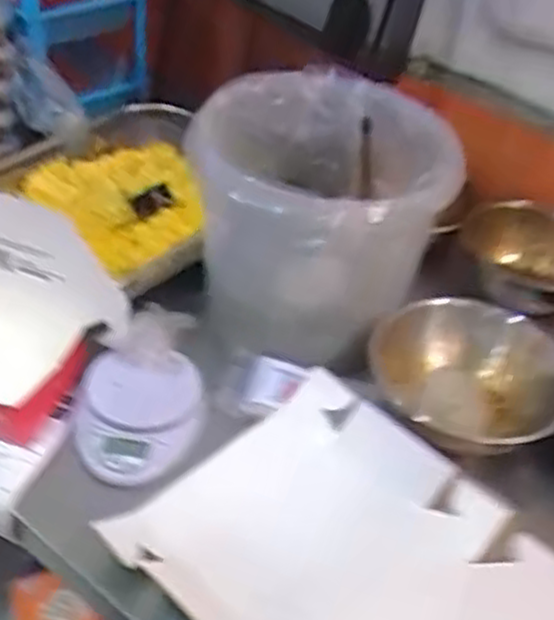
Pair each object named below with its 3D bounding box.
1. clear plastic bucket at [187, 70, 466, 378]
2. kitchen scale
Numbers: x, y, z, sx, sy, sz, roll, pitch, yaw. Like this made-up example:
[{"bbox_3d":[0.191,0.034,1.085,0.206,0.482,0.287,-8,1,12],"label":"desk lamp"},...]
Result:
[{"bbox_3d":[0.036,-0.090,0.819,0.236,0.232,0.255,4,41,-3],"label":"clear plastic bucket"},{"bbox_3d":[-0.130,0.098,0.732,0.118,0.045,0.126,1,41,-7],"label":"kitchen scale"}]

